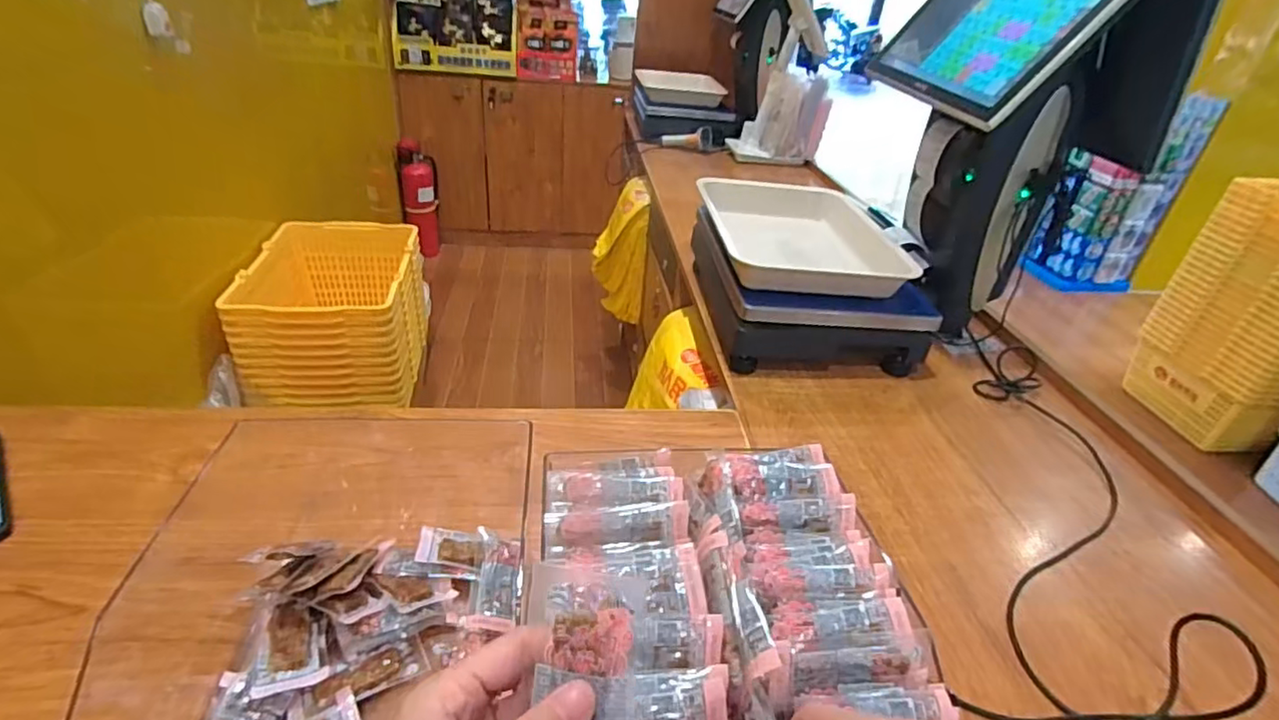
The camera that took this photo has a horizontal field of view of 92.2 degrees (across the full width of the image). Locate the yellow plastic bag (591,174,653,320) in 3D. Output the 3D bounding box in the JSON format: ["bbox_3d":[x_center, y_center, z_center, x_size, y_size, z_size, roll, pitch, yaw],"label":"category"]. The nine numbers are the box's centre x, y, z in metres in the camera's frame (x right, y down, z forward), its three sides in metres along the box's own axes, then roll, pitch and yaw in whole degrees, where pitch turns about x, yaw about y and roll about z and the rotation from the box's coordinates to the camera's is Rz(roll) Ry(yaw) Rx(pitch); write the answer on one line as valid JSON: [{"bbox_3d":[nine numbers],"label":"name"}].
[{"bbox_3d":[-0.059,-0.337,1.731,0.134,0.306,0.350,3,34,-5],"label":"yellow plastic bag"}]

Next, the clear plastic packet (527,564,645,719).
[{"bbox_3d":[-0.021,0.126,0.234,0.041,0.090,0.016,1,-7,-8],"label":"clear plastic packet"}]

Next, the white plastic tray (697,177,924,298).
[{"bbox_3d":[0.228,-0.185,0.904,0.263,0.062,0.290,4,34,-4],"label":"white plastic tray"}]

